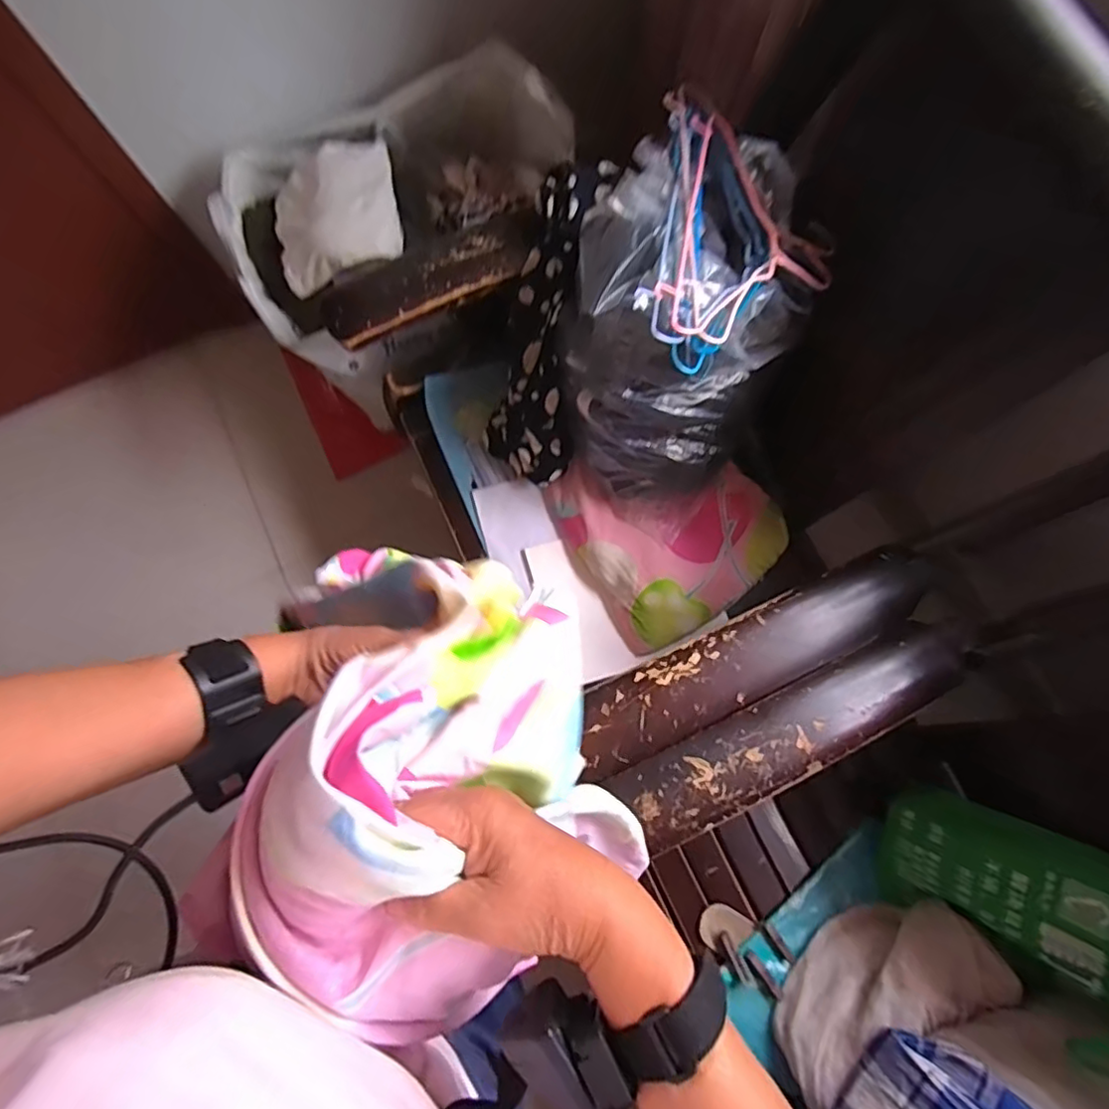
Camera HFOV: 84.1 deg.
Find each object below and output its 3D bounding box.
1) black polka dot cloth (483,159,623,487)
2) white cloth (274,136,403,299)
[{"bbox_3d":[-0.013,-0.303,0.852,0.125,0.081,0.414,15,118,4],"label":"black polka dot cloth"},{"bbox_3d":[-0.327,-0.505,0.913,0.181,0.053,0.205,-9,78,-1],"label":"white cloth"}]

